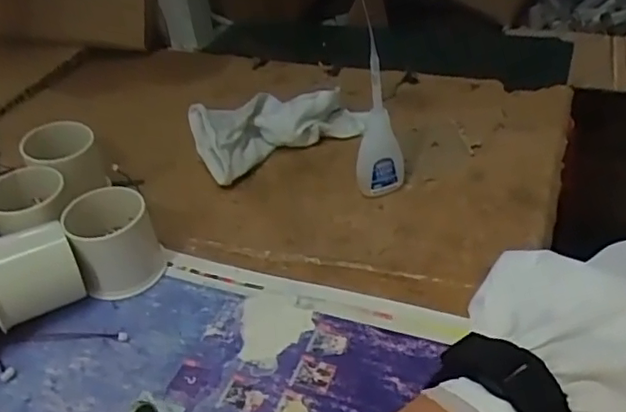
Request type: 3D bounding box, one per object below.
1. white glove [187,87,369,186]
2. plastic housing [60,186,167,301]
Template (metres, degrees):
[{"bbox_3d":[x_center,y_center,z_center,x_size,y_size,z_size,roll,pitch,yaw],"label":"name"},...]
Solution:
[{"bbox_3d":[-0.026,-0.071,0.507,0.151,0.038,0.071,-25,42,-23],"label":"white glove"},{"bbox_3d":[-0.126,0.022,0.387,0.051,0.053,0.048,-21,40,-19],"label":"plastic housing"}]

